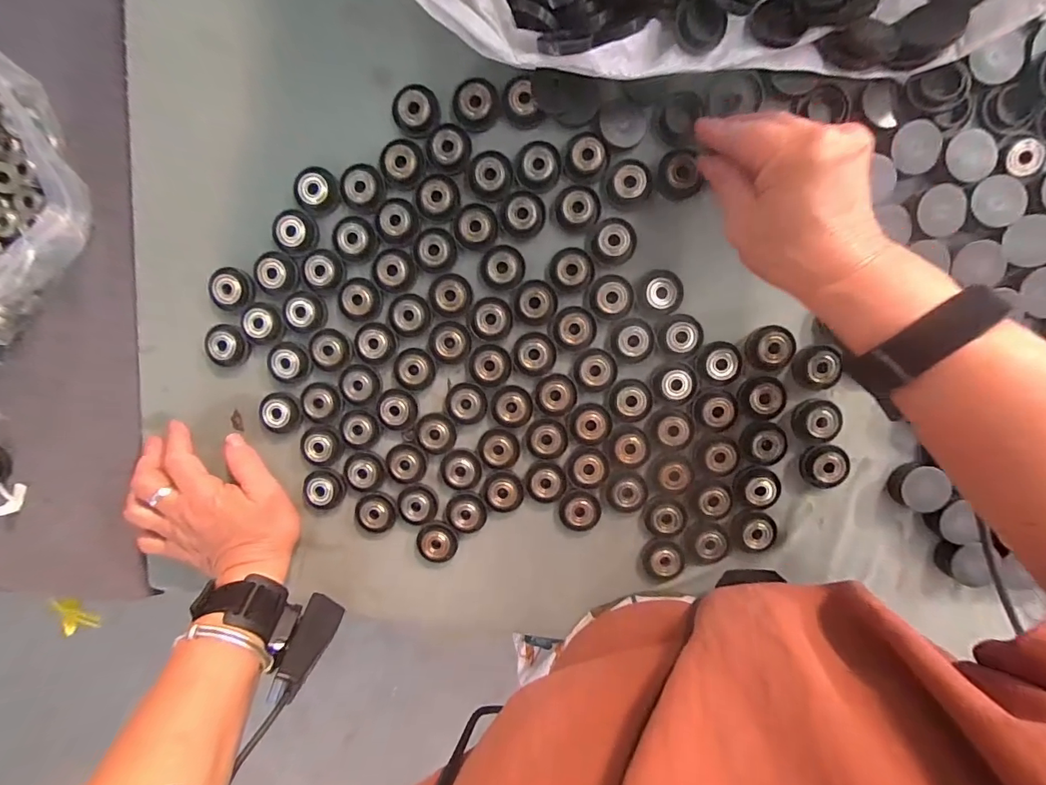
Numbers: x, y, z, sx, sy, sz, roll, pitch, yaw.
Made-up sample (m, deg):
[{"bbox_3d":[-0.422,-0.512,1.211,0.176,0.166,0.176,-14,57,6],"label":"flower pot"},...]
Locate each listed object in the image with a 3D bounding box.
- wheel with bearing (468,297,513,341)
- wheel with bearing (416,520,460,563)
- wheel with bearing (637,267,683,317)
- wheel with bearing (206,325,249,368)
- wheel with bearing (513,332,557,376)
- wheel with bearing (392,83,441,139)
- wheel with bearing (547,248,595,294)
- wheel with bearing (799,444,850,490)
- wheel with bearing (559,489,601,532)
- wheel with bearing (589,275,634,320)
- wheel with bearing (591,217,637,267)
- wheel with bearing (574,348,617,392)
[{"bbox_3d":[-0.024,-0.053,0.327,0.031,0.006,0.031,0,97,3],"label":"wheel with bearing"},{"bbox_3d":[-0.068,0.117,0.358,0.031,0.018,0.030,0,97,3],"label":"wheel with bearing"},{"bbox_3d":[0.098,-0.071,0.318,0.032,0.008,0.031,0,97,3],"label":"wheel with bearing"},{"bbox_3d":[-0.224,-0.036,0.341,0.030,0.008,0.030,0,97,3],"label":"wheel with bearing"},{"bbox_3d":[0.009,-0.028,0.329,0.031,0.008,0.031,0,97,3],"label":"wheel with bearing"},{"bbox_3d":[-0.075,-0.197,0.315,0.031,0.013,0.035,0,97,3],"label":"wheel with bearing"},{"bbox_3d":[0.034,-0.087,0.320,0.032,0.008,0.031,0,97,3],"label":"wheel with bearing"},{"bbox_3d":[0.220,0.053,0.328,0.031,0.010,0.029,0,97,3],"label":"wheel with bearing"},{"bbox_3d":[0.044,0.090,0.342,0.031,0.006,0.031,2,98,3],"label":"wheel with bearing"},{"bbox_3d":[0.063,-0.068,0.320,0.031,0.008,0.031,0,97,3],"label":"wheel with bearing"},{"bbox_3d":[0.064,-0.106,0.316,0.030,0.007,0.032,0,97,3],"label":"wheel with bearing"},{"bbox_3d":[0.053,-0.016,0.327,0.031,0.010,0.030,0,97,3],"label":"wheel with bearing"}]

